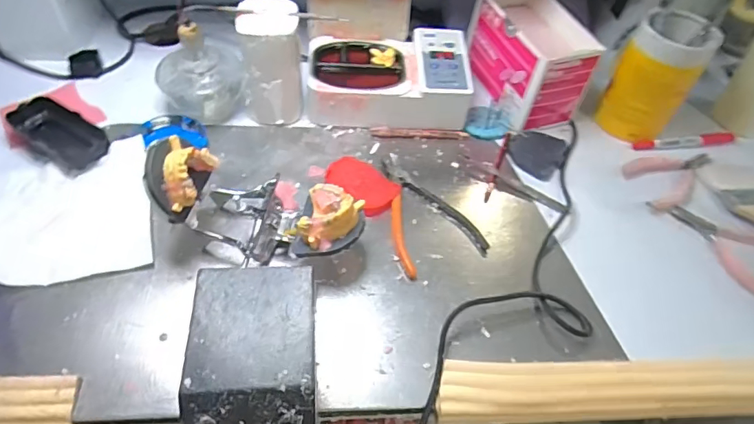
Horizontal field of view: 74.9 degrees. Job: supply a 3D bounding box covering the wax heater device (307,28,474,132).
[{"bbox_3d":[0.012,-0.161,0.593,0.191,0.063,0.126,3,51,-3],"label":"wax heater device"}]

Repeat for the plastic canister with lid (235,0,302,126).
[{"bbox_3d":[-0.115,-0.161,0.543,0.062,0.126,0.057,-3,52,-8],"label":"plastic canister with lid"}]

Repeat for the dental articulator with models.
[{"bbox_3d":[-0.101,-0.012,0.447,0.175,0.099,0.095,8,51,1],"label":"dental articulator with models"}]

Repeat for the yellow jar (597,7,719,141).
[{"bbox_3d":[0.321,-0.157,0.578,0.083,0.125,0.075,33,56,20],"label":"yellow jar"}]

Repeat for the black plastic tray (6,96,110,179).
[{"bbox_3d":[-0.336,-0.080,0.520,0.111,0.024,0.054,26,54,15],"label":"black plastic tray"}]

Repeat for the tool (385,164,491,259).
[{"bbox_3d":[0.061,-0.009,0.519,0.147,0.010,0.022,39,58,24],"label":"tool"}]

